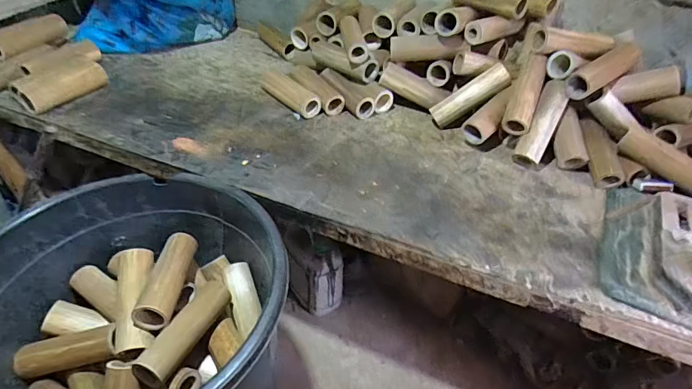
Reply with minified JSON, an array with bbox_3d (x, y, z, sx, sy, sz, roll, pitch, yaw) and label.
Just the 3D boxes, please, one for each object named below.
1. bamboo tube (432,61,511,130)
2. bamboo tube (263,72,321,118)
[{"bbox_3d":[0.273,-0.218,0.941,0.184,0.044,0.049,-34,39,14],"label":"bamboo tube"},{"bbox_3d":[-0.135,-0.244,1.008,0.052,0.057,0.187,-26,47,-30],"label":"bamboo tube"}]

